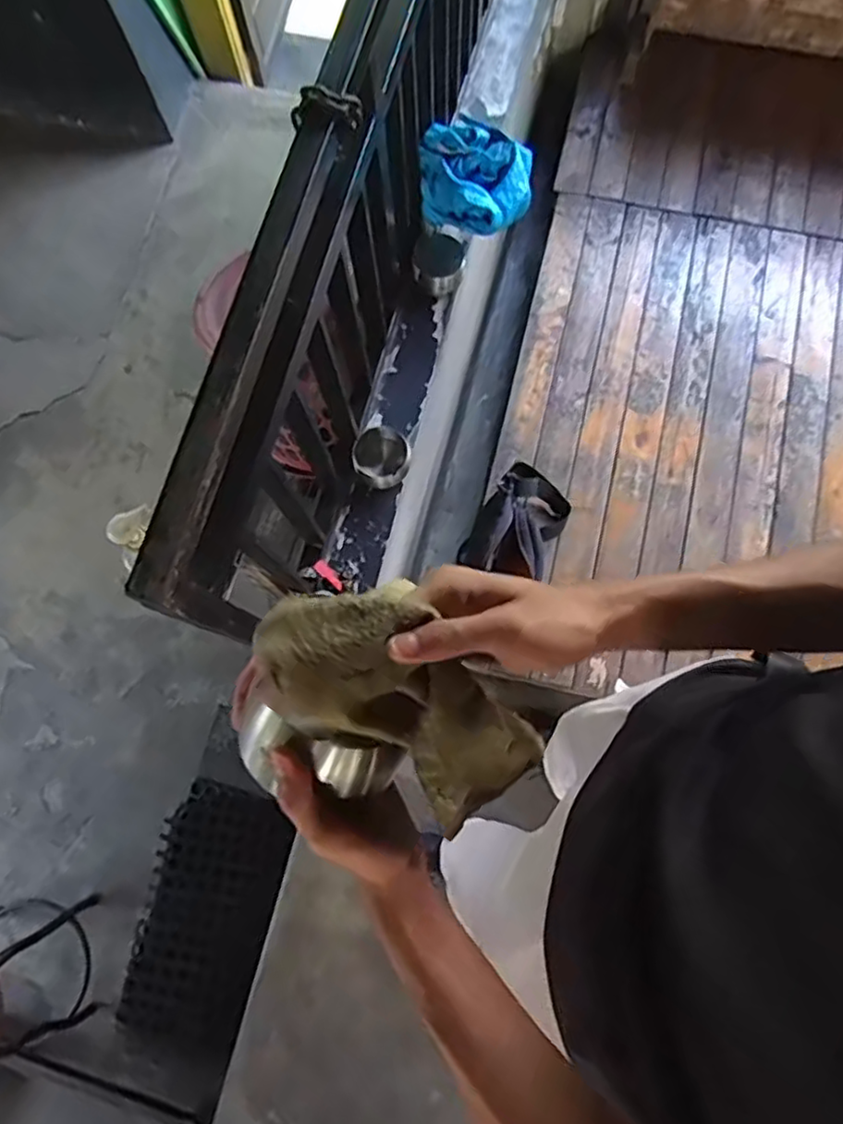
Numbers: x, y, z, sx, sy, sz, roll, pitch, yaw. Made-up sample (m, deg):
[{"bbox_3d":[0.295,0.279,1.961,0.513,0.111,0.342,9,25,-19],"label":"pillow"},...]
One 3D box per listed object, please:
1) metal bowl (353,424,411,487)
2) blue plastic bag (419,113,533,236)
[{"bbox_3d":[-0.068,-0.182,1.131,0.093,0.043,0.098,-1,75,3],"label":"metal bowl"},{"bbox_3d":[0.092,-0.635,1.093,0.186,0.120,0.115,29,78,10],"label":"blue plastic bag"}]

